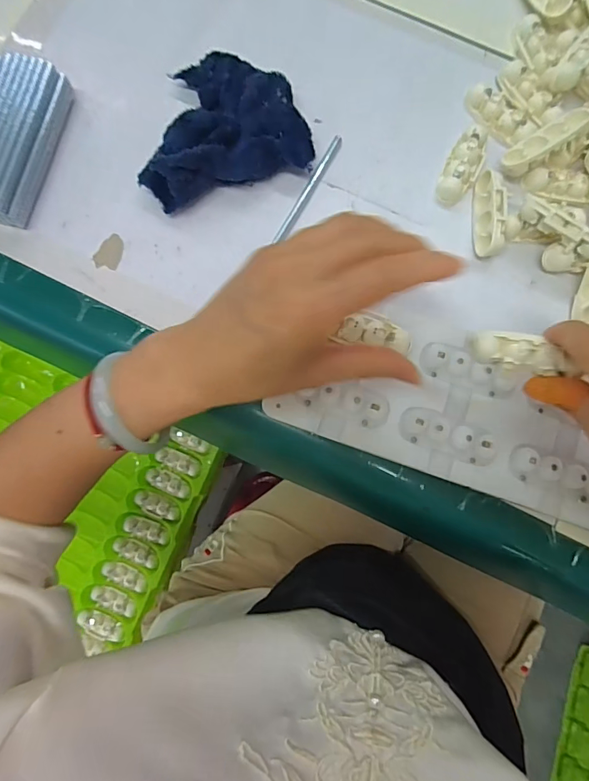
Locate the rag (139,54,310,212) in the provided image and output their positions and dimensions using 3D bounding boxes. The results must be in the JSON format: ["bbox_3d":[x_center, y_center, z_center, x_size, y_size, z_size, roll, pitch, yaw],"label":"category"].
[{"bbox_3d":[-0.057,-0.196,0.319,0.123,0.033,0.108,-16,82,-2],"label":"rag"}]

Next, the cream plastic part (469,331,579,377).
[{"bbox_3d":[0.125,-0.022,0.246,0.051,0.011,0.018,16,82,18],"label":"cream plastic part"}]

